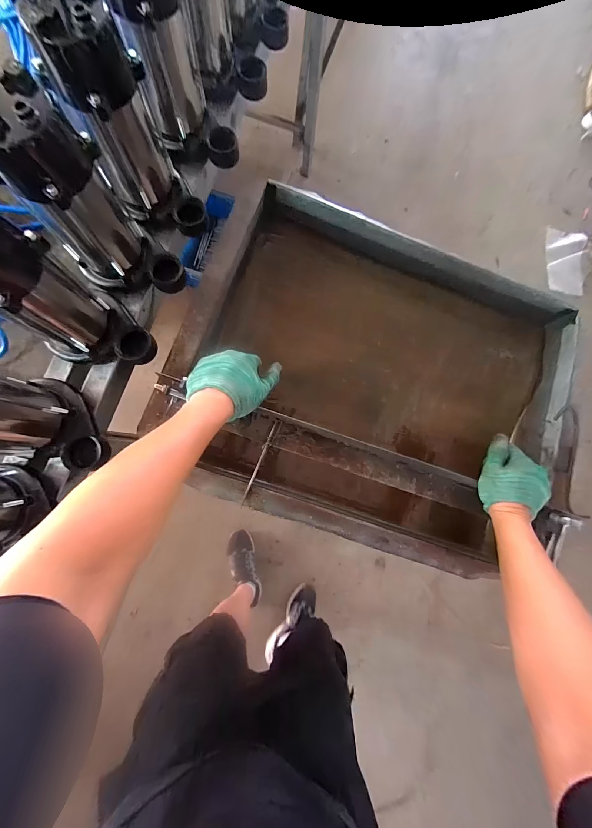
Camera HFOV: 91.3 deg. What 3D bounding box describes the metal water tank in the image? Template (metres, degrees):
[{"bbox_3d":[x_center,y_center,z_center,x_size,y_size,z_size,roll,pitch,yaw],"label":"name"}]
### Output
[{"bbox_3d":[0.160,-0.058,0.668,0.734,0.326,0.597,21,81,-3],"label":"metal water tank"}]

